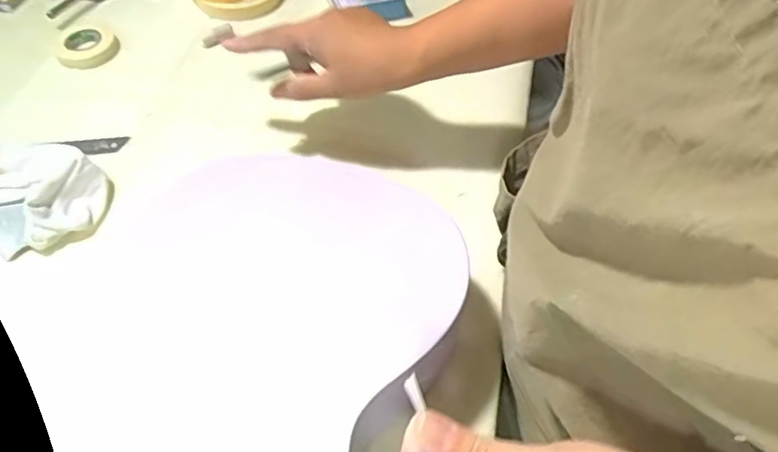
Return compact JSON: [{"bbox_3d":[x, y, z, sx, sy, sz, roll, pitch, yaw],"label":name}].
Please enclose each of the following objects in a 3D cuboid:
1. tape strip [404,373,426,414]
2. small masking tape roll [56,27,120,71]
[{"bbox_3d":[0.010,0.070,0.254,0.006,0.004,0.015,-14,52,-10],"label":"tape strip"},{"bbox_3d":[-0.290,-0.171,0.577,0.052,0.015,0.050,0,54,-1],"label":"small masking tape roll"}]

